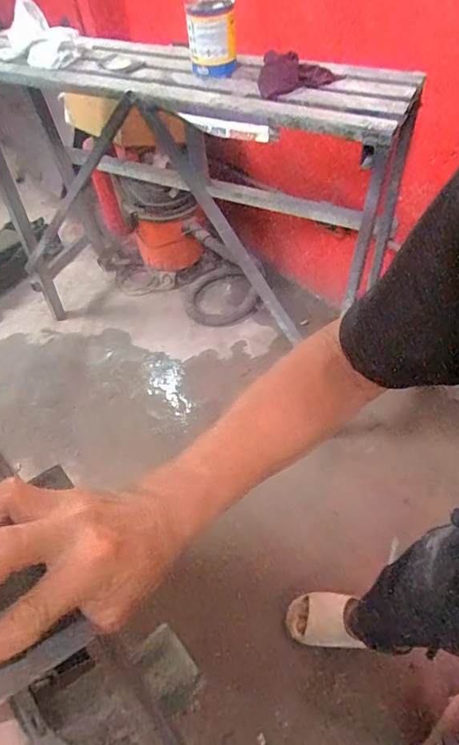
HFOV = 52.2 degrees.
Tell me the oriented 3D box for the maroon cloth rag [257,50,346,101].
[{"bbox_3d":[0.156,-0.655,1.040,0.185,0.045,0.192,2,52,7],"label":"maroon cloth rag"}]

